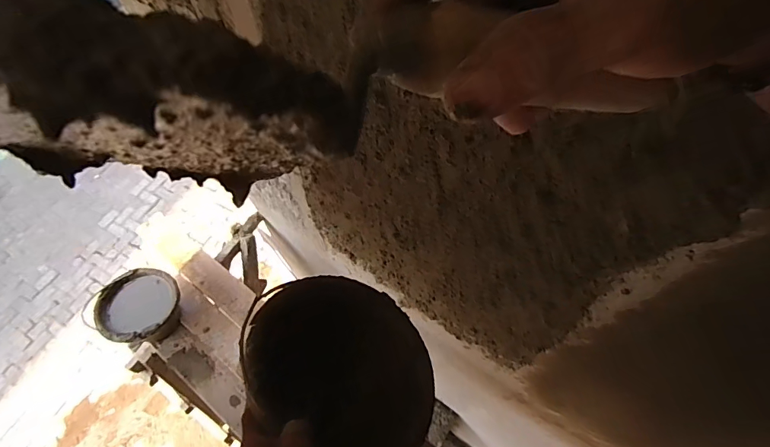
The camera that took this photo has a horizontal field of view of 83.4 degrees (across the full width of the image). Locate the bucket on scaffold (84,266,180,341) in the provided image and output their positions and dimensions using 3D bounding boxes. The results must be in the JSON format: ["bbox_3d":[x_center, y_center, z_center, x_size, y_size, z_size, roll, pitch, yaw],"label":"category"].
[{"bbox_3d":[-0.814,0.279,1.454,0.231,0.156,0.239,-1,61,1],"label":"bucket on scaffold"}]

